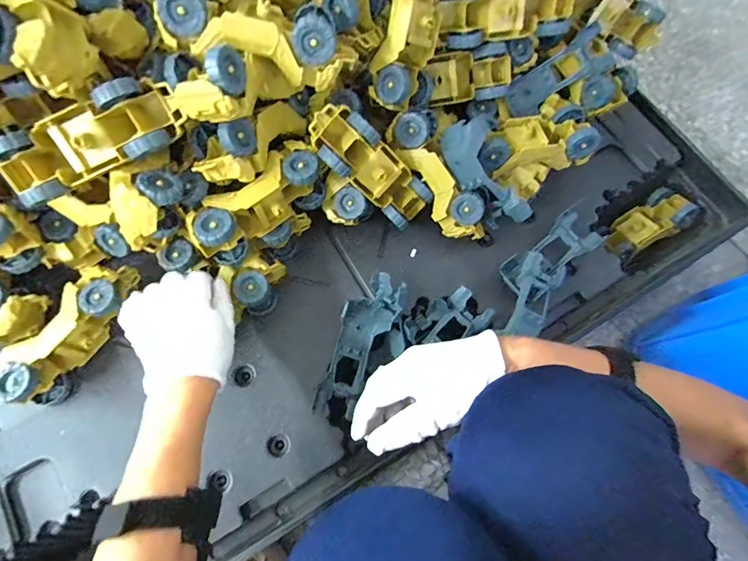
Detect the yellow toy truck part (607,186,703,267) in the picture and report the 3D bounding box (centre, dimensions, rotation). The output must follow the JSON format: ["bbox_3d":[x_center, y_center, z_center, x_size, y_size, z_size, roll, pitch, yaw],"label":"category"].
[{"bbox_3d":[0.414,-0.083,0.611,0.133,0.039,0.065,-36,76,3],"label":"yellow toy truck part"}]

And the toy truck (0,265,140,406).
[{"bbox_3d":[-0.342,0.056,0.461,0.060,0.060,0.178,32,73,8],"label":"toy truck"}]

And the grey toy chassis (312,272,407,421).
[{"bbox_3d":[-0.018,0.073,0.480,0.059,0.048,0.170,22,72,5],"label":"grey toy chassis"}]

